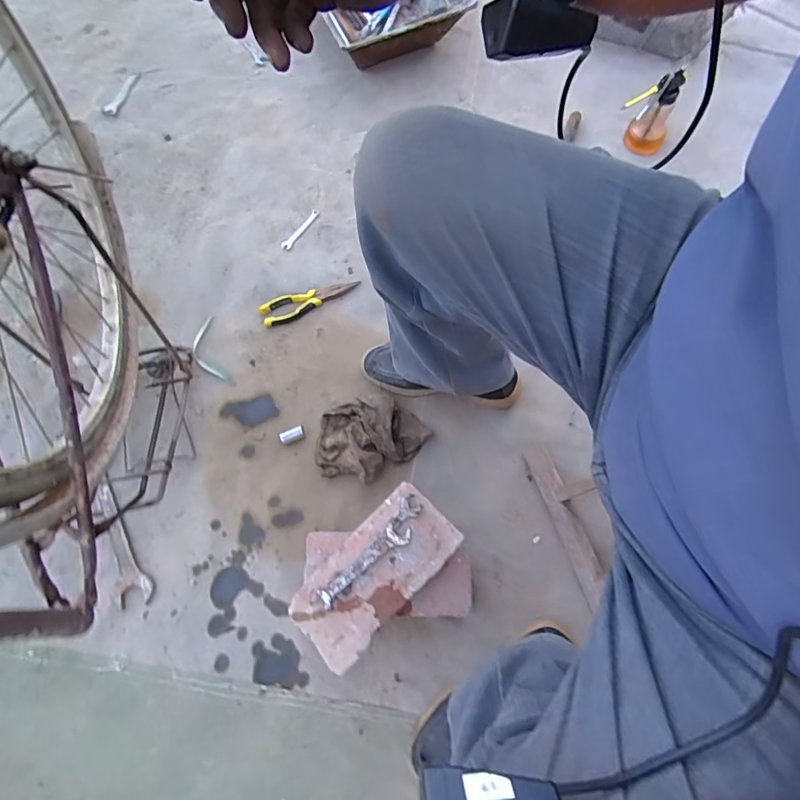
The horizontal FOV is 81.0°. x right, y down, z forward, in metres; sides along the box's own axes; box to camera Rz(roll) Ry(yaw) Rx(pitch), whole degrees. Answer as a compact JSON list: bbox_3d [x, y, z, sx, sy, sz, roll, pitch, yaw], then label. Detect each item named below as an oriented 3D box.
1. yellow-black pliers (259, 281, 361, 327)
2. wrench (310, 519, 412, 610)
[{"bbox_3d":[-0.168,-0.187,0.871,0.182,0.017,0.051,-17,71,-6],"label":"yellow-black pliers"},{"bbox_3d":[-0.050,0.213,0.602,0.146,0.011,0.032,-39,75,-13],"label":"wrench"}]

